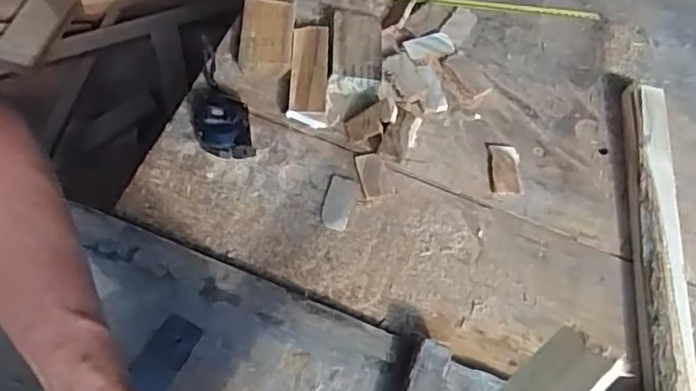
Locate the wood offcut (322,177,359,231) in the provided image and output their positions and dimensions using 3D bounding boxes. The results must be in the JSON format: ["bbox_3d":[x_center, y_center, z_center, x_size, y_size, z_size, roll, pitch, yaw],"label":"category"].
[{"bbox_3d":[-0.009,0.008,0.638,0.030,0.012,0.057,16,55,7],"label":"wood offcut"}]

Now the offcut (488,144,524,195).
[{"bbox_3d":[0.176,-0.031,0.676,0.035,0.009,0.060,1,54,-3],"label":"offcut"}]

